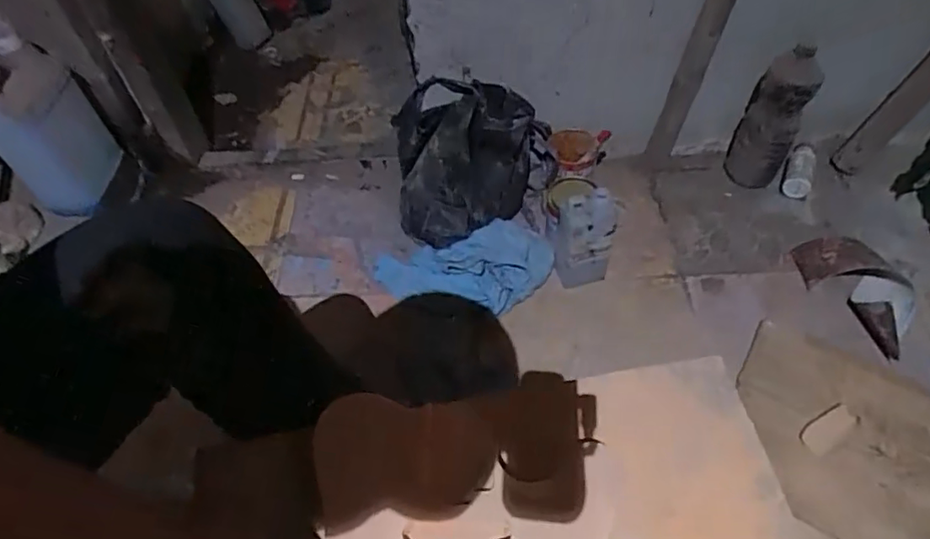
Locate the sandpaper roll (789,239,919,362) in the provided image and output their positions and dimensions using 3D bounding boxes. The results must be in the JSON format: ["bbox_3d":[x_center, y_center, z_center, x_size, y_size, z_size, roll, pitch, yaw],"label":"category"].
[{"bbox_3d":[0.709,0.032,1.042,0.125,0.057,0.252,-19,53,-9],"label":"sandpaper roll"}]

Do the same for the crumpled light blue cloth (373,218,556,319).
[{"bbox_3d":[-0.007,-0.009,1.120,0.340,0.092,0.165,-9,52,-2],"label":"crumpled light blue cloth"}]

